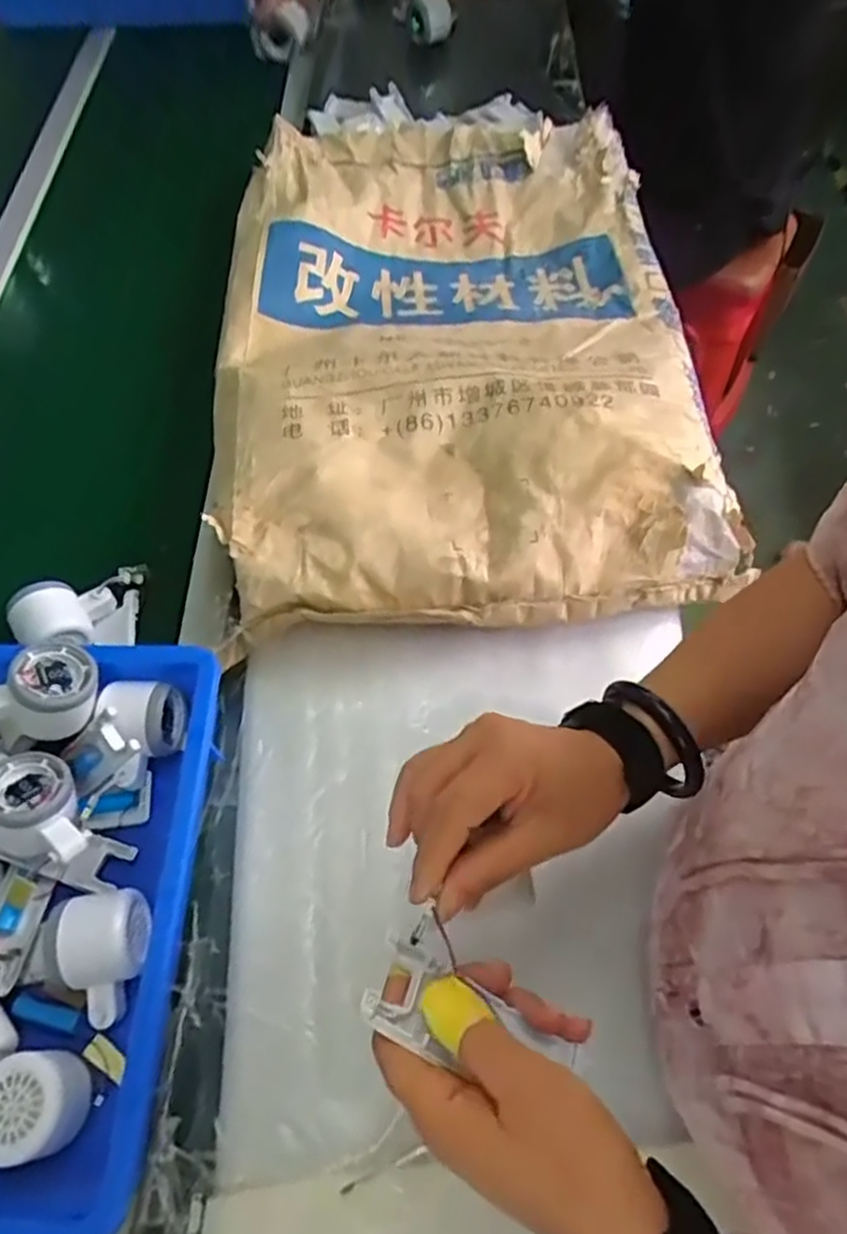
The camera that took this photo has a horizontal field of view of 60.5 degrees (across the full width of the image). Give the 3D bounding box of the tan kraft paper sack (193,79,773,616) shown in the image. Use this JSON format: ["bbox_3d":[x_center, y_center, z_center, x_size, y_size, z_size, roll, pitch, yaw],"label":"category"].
[{"bbox_3d":[0.034,-0.349,0.793,0.474,0.085,0.784,-3,60,0],"label":"tan kraft paper sack"}]

